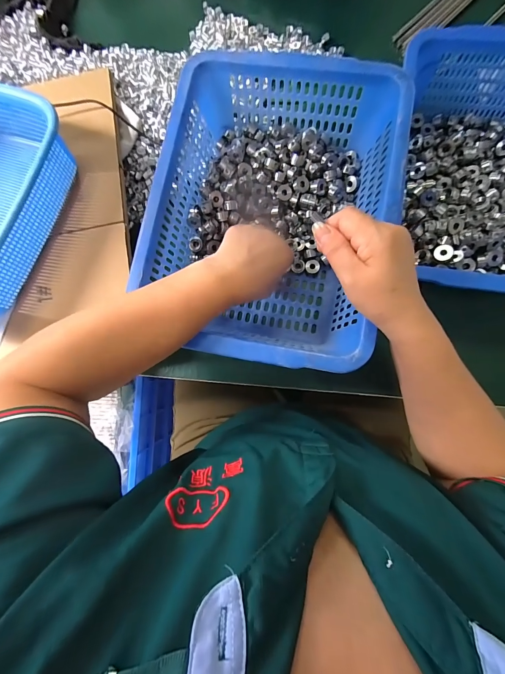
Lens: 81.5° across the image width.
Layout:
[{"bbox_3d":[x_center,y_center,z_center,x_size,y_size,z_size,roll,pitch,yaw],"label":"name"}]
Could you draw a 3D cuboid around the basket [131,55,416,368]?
[{"bbox_3d":[0.022,-0.148,0.376,0.267,0.113,0.350,12,84,5],"label":"basket"}]

